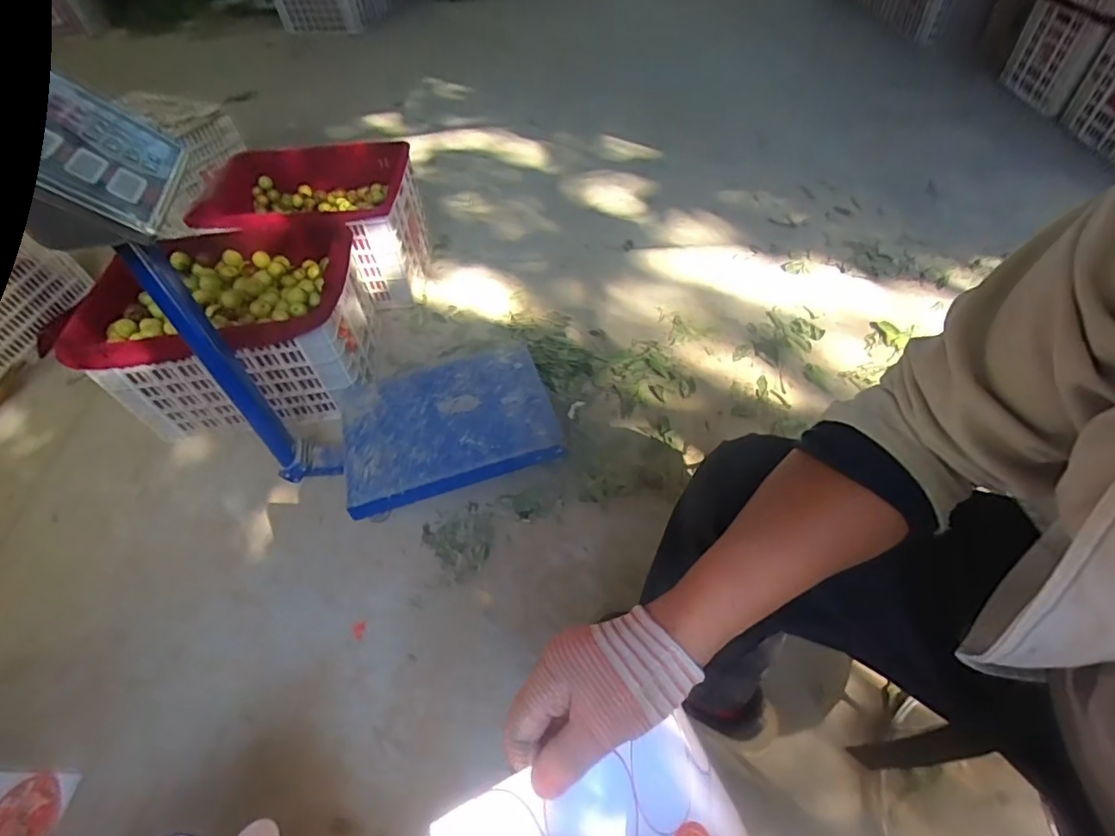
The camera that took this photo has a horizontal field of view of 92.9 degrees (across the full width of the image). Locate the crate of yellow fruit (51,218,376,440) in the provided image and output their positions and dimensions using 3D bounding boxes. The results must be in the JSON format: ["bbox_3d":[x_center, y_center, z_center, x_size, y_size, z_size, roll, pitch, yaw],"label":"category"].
[{"bbox_3d":[-0.669,-0.196,1.152,0.478,0.270,0.374,-10,51,-3],"label":"crate of yellow fruit"}]

